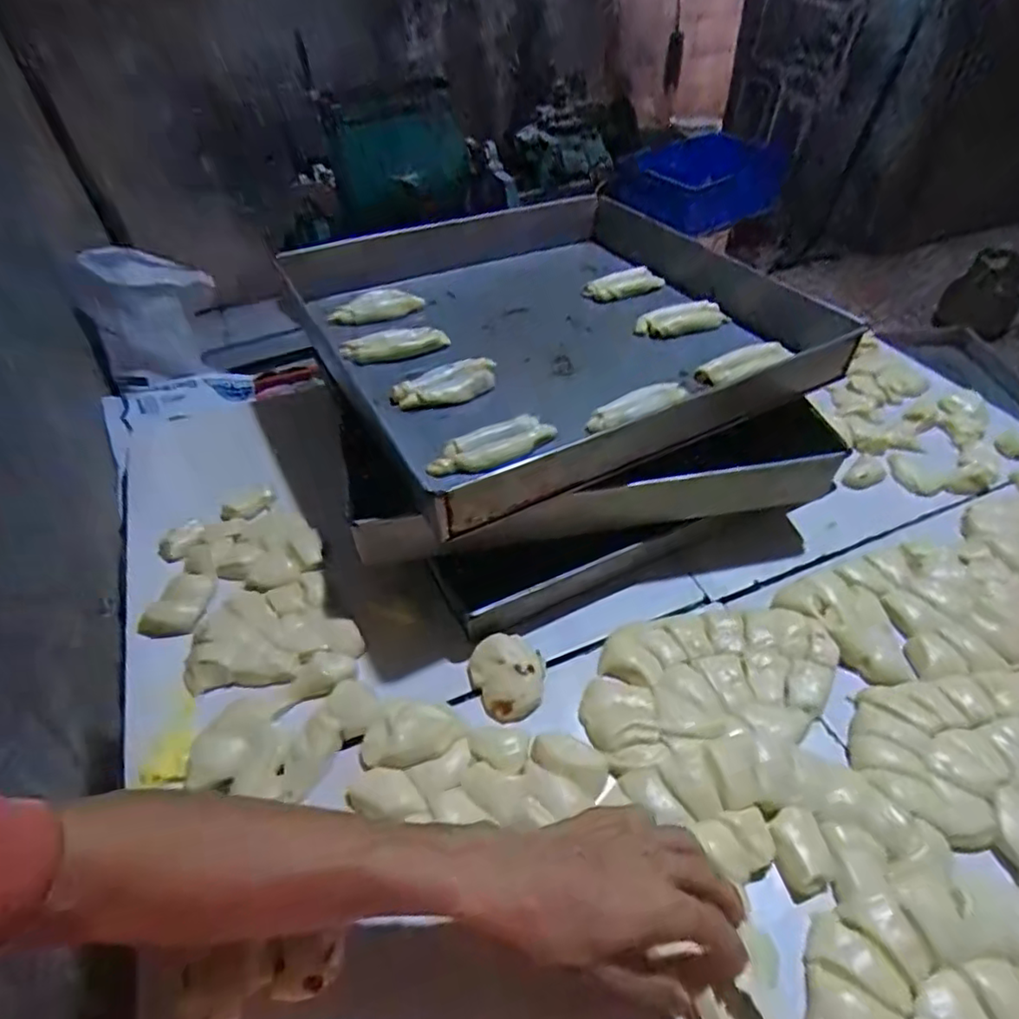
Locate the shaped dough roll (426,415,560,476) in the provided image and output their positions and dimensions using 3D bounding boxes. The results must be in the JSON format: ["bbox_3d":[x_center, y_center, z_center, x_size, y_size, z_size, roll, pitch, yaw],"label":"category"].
[{"bbox_3d":[-0.016,-0.055,0.533,0.112,0.022,0.032,-21,48,-15],"label":"shaped dough roll"}]

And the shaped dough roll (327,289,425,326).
[{"bbox_3d":[-0.154,-0.236,0.702,0.108,0.020,0.035,-15,47,-10],"label":"shaped dough roll"}]

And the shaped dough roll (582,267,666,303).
[{"bbox_3d":[0.143,-0.281,0.762,0.096,0.027,0.026,-12,46,-7],"label":"shaped dough roll"}]

